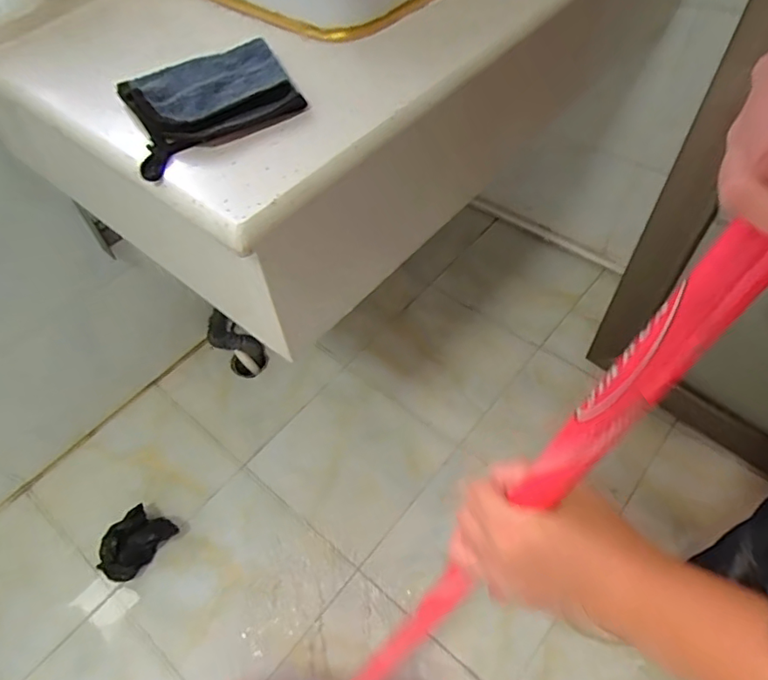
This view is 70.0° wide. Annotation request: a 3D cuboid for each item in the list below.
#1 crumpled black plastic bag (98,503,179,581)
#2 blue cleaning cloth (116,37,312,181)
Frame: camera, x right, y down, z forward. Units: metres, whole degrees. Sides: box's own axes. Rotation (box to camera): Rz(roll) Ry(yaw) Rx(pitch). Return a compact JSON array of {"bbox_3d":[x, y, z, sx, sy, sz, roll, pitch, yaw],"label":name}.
[{"bbox_3d":[-0.438,0.354,0.958,0.082,0.076,0.129,35,63,24],"label":"crumpled black plastic bag"},{"bbox_3d":[-0.138,-0.188,0.424,0.141,0.018,0.101,-33,59,-19],"label":"blue cleaning cloth"}]

